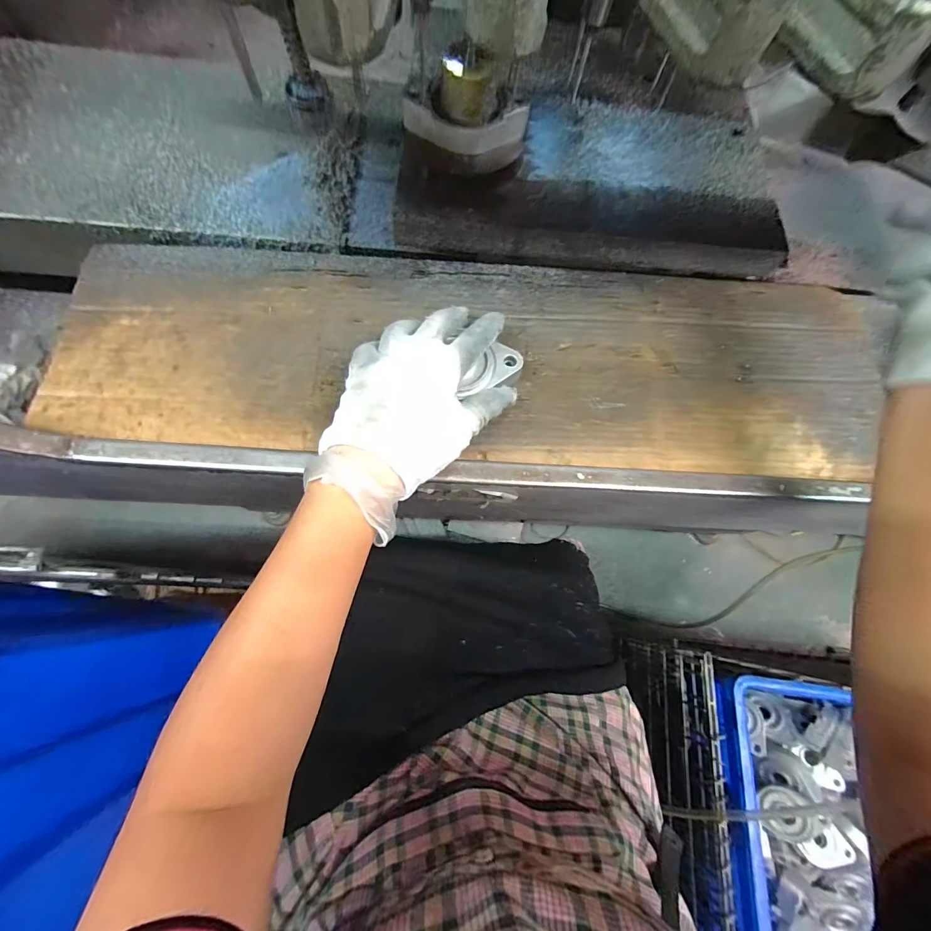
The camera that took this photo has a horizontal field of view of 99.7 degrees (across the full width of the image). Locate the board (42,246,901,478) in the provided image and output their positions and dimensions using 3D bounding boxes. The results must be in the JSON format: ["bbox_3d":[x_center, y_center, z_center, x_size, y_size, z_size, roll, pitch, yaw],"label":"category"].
[{"bbox_3d":[0.010,-0.095,0.331,0.672,0.015,0.202,3,72,-4],"label":"board"}]

